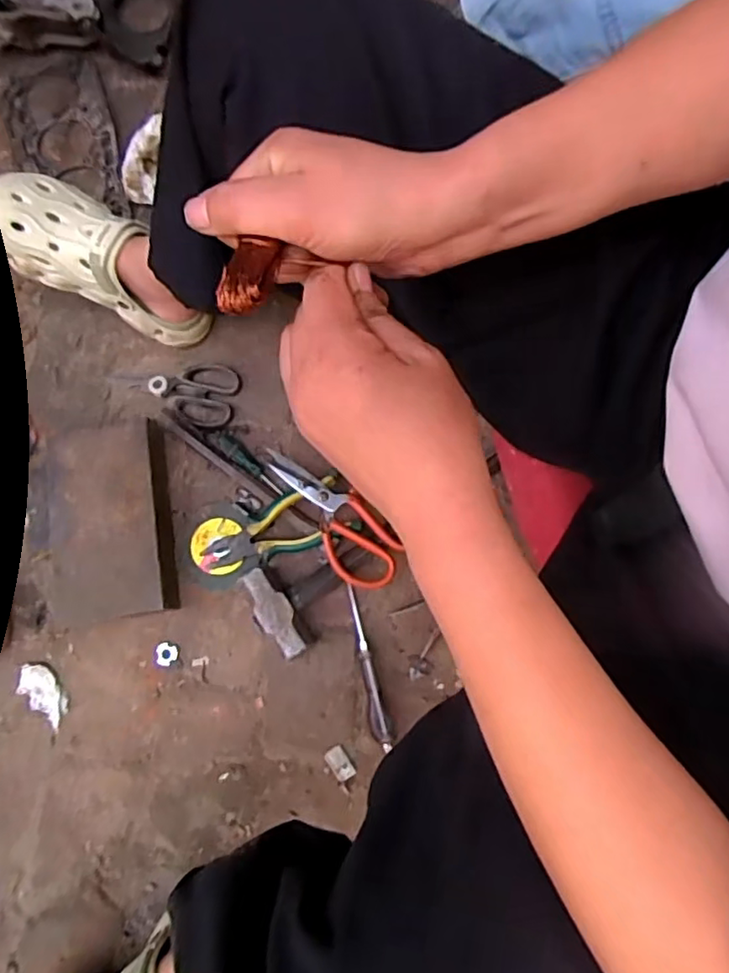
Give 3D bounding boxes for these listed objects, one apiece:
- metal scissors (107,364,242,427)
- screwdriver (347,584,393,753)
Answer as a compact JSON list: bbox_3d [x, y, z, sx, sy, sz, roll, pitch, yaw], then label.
[{"bbox_3d":[-0.238,-0.121,0.782,0.154,0.017,0.079,5,78,3],"label":"metal scissors"},{"bbox_3d":[0.000,0.207,0.715,0.022,0.029,0.184,-16,78,-2],"label":"screwdriver"}]

